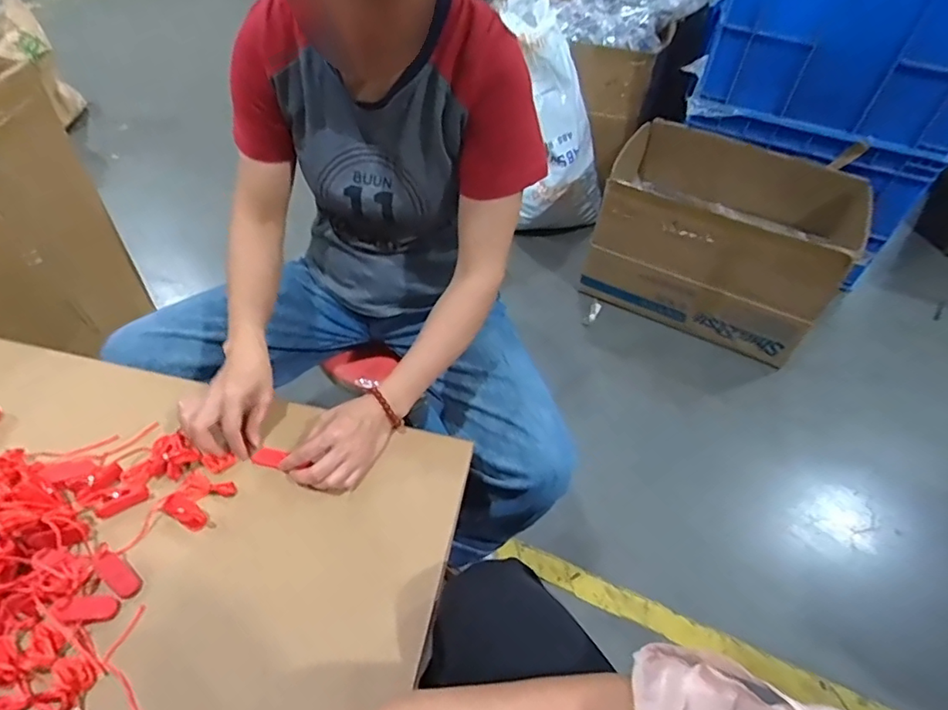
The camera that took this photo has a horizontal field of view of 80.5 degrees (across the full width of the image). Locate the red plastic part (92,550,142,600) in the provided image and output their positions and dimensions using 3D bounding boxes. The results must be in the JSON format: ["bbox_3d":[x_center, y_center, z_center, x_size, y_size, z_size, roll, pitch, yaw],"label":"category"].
[{"bbox_3d":[-0.335,0.206,0.527,0.050,0.008,0.023,50,56,-3],"label":"red plastic part"}]

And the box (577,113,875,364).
[{"bbox_3d":[0.615,-0.275,1.364,0.609,0.332,0.414,19,51,13],"label":"box"}]

